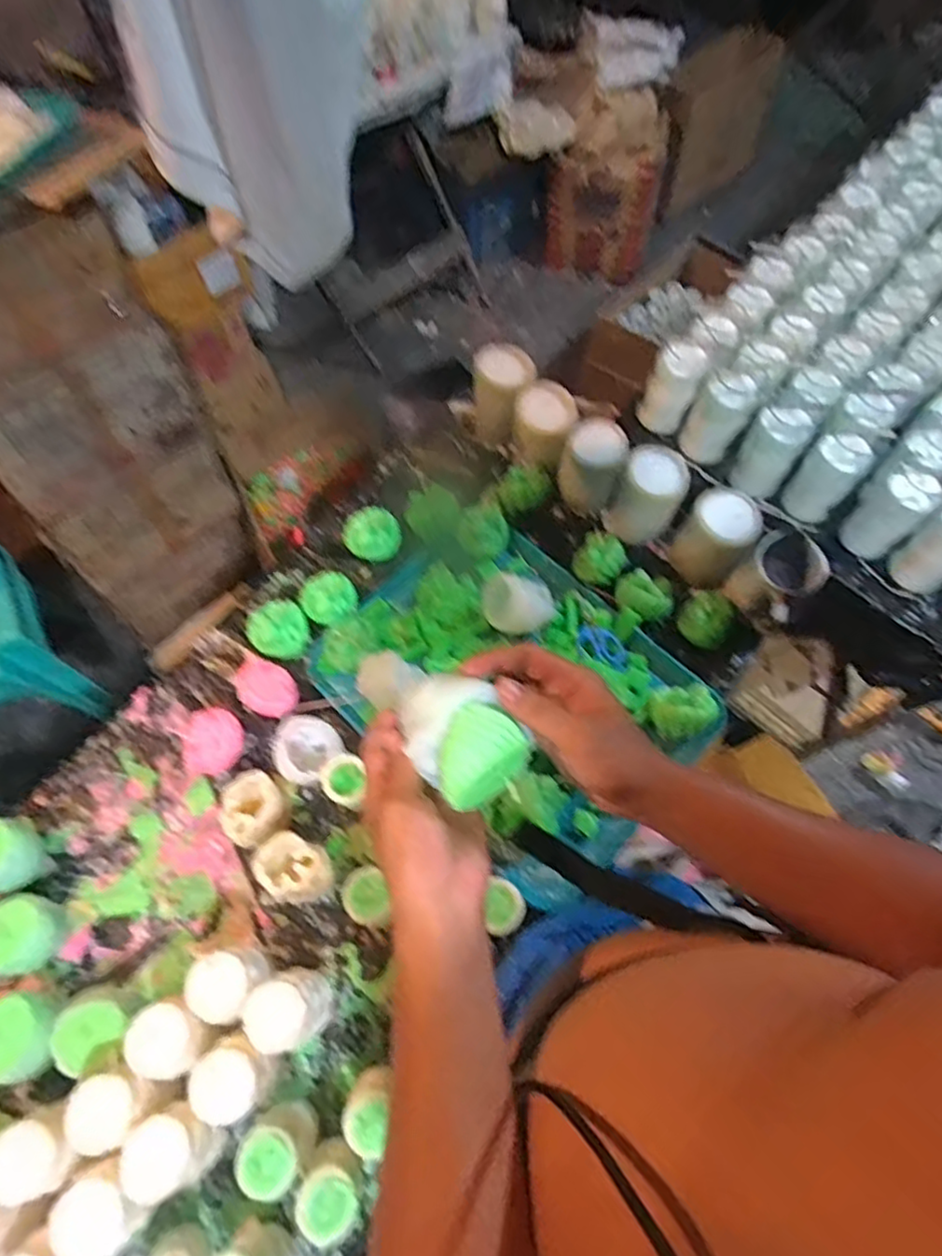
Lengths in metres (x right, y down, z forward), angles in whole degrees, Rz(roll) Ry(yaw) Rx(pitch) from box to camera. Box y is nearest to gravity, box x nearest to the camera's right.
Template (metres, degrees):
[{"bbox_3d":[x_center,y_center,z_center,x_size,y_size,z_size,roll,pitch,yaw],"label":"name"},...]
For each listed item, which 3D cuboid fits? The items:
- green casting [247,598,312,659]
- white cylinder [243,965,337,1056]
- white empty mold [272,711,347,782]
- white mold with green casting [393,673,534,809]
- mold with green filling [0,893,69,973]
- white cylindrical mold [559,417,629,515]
[{"bbox_3d":[-0.241,0.002,0.814,0.064,0.053,0.068,0,67,-1],"label":"green casting"},{"bbox_3d":[-0.172,0.371,0.634,0.066,0.107,0.060,0,67,-1],"label":"white cylinder"},{"bbox_3d":[-0.193,0.141,0.751,0.086,0.056,0.077,39,72,15],"label":"white empty mold"},{"bbox_3d":[-0.003,0.069,0.427,0.069,0.048,0.092,-33,71,-14],"label":"white mold with green casting"},{"bbox_3d":[-0.458,0.315,0.667,0.066,0.078,0.069,0,67,-1],"label":"mold with green filling"},{"bbox_3d":[0.169,-0.222,0.882,0.079,0.101,0.077,0,67,-1],"label":"white cylindrical mold"}]

